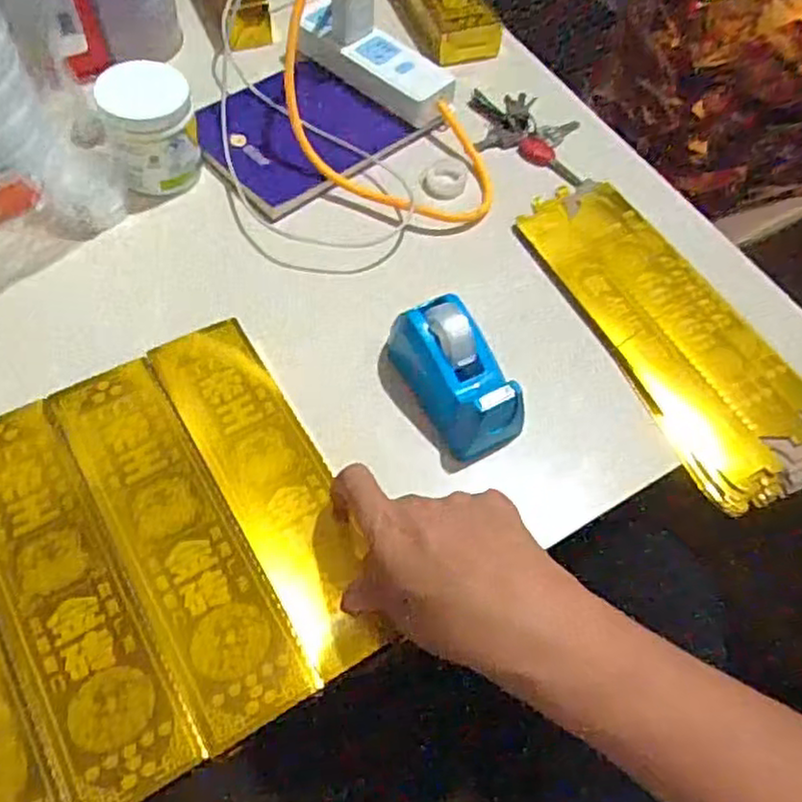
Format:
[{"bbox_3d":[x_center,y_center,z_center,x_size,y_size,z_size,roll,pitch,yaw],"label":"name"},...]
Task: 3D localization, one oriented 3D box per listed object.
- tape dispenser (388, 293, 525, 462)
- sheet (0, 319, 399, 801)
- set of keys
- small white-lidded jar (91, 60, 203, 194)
[{"bbox_3d":[0.037,-0.017,0.494,0.052,0.065,0.117,-22,63,-16],"label":"tape dispenser"},{"bbox_3d":[-0.168,0.094,0.413,0.266,0.007,0.245,-26,65,-19],"label":"sheet"},{"bbox_3d":[0.118,-0.257,0.674,0.106,0.010,0.113,1,63,-1],"label":"set of keys"},{"bbox_3d":[-0.201,-0.221,0.571,0.071,0.078,0.062,-15,62,-12],"label":"small white-lidded jar"}]

